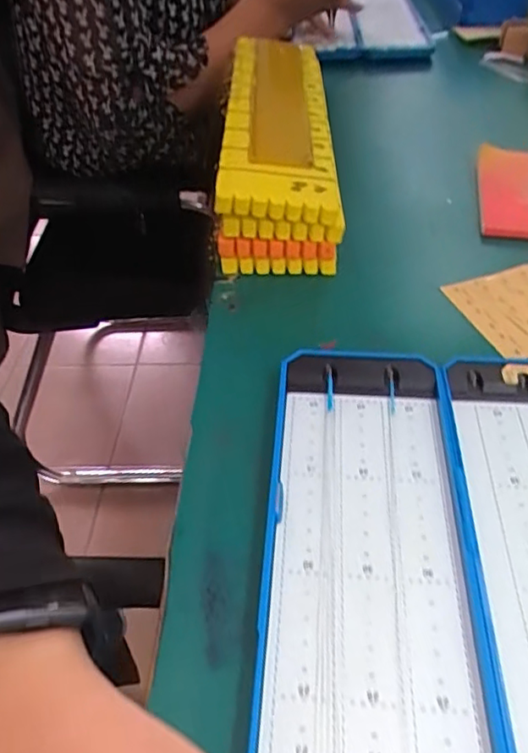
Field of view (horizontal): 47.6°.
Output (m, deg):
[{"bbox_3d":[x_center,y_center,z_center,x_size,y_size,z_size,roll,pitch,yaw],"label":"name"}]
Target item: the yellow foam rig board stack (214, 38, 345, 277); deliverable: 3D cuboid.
[{"bbox_3d":[0.012,-0.213,0.517,0.085,0.059,0.340,0,45,2],"label":"yellow foam rig board stack"}]

